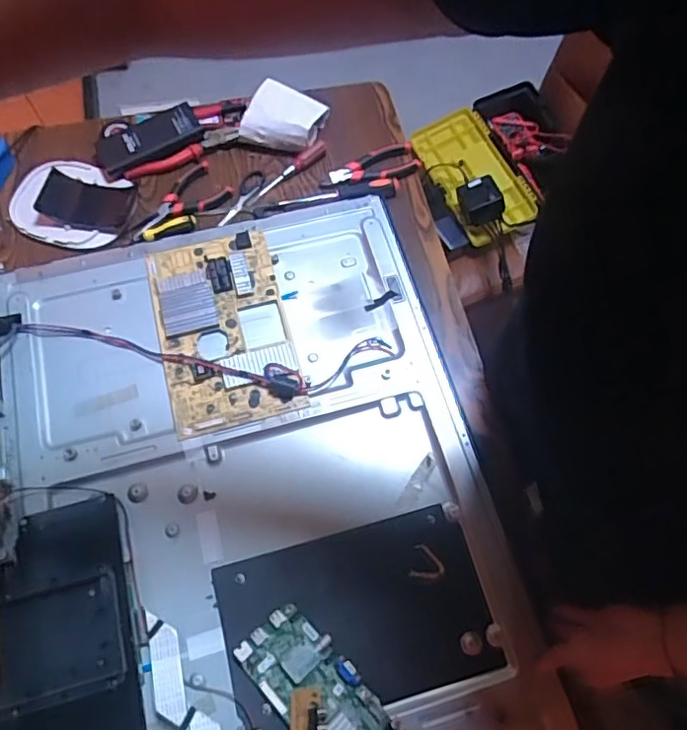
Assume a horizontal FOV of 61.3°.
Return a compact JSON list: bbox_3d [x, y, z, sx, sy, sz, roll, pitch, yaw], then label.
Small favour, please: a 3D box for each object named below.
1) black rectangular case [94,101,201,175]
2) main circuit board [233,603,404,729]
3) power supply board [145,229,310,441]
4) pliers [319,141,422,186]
[{"bbox_3d":[-0.294,-0.339,0.876,0.159,0.038,0.065,-22,70,3],"label":"black rectangular case"},{"bbox_3d":[-0.016,0.353,0.604,0.082,0.015,0.208,-40,74,-16],"label":"main circuit board"},{"bbox_3d":[-0.160,-0.049,0.765,0.164,0.018,0.267,-14,69,-7],"label":"power supply board"},{"bbox_3d":[0.045,-0.296,0.874,0.148,0.021,0.061,-23,71,-10],"label":"pliers"}]

